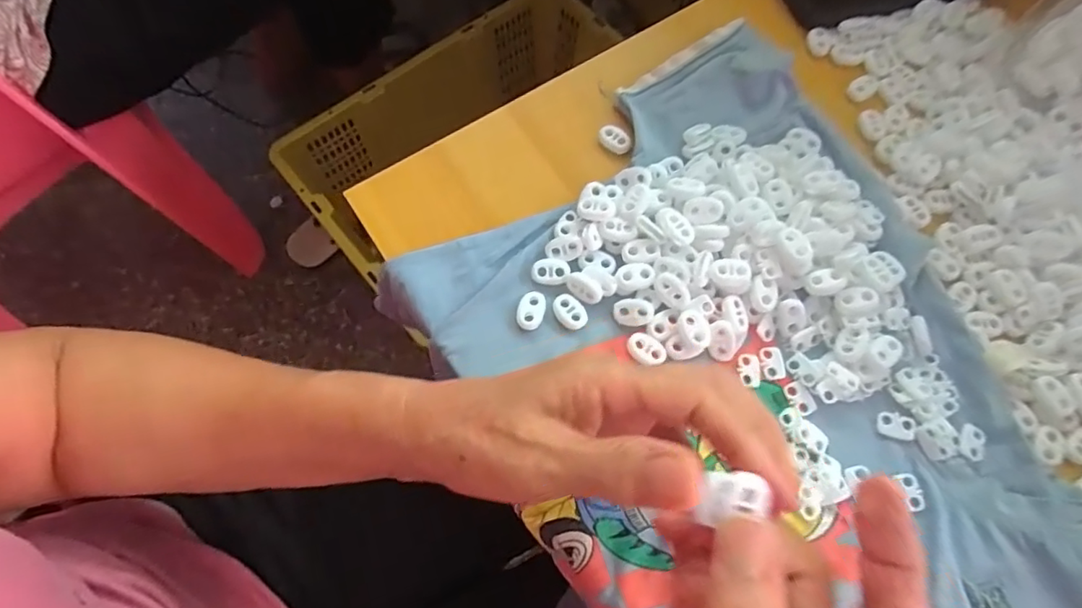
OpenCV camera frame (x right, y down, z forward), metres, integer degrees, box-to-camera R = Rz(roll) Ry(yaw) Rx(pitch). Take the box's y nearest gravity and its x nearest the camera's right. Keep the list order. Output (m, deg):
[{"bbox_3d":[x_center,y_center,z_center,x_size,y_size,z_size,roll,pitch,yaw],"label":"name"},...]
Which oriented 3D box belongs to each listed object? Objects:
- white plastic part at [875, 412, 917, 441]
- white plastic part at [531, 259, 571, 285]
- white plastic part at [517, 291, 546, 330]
[{"bbox_3d":[0.190,0.065,0.304,0.019,0.004,0.013,17,71,7],"label":"white plastic part"},{"bbox_3d":[0.006,-0.020,0.331,0.022,0.004,0.015,0,70,1],"label":"white plastic part"},{"bbox_3d":[-0.005,0.003,0.325,0.014,0.004,0.023,13,70,5],"label":"white plastic part"}]

